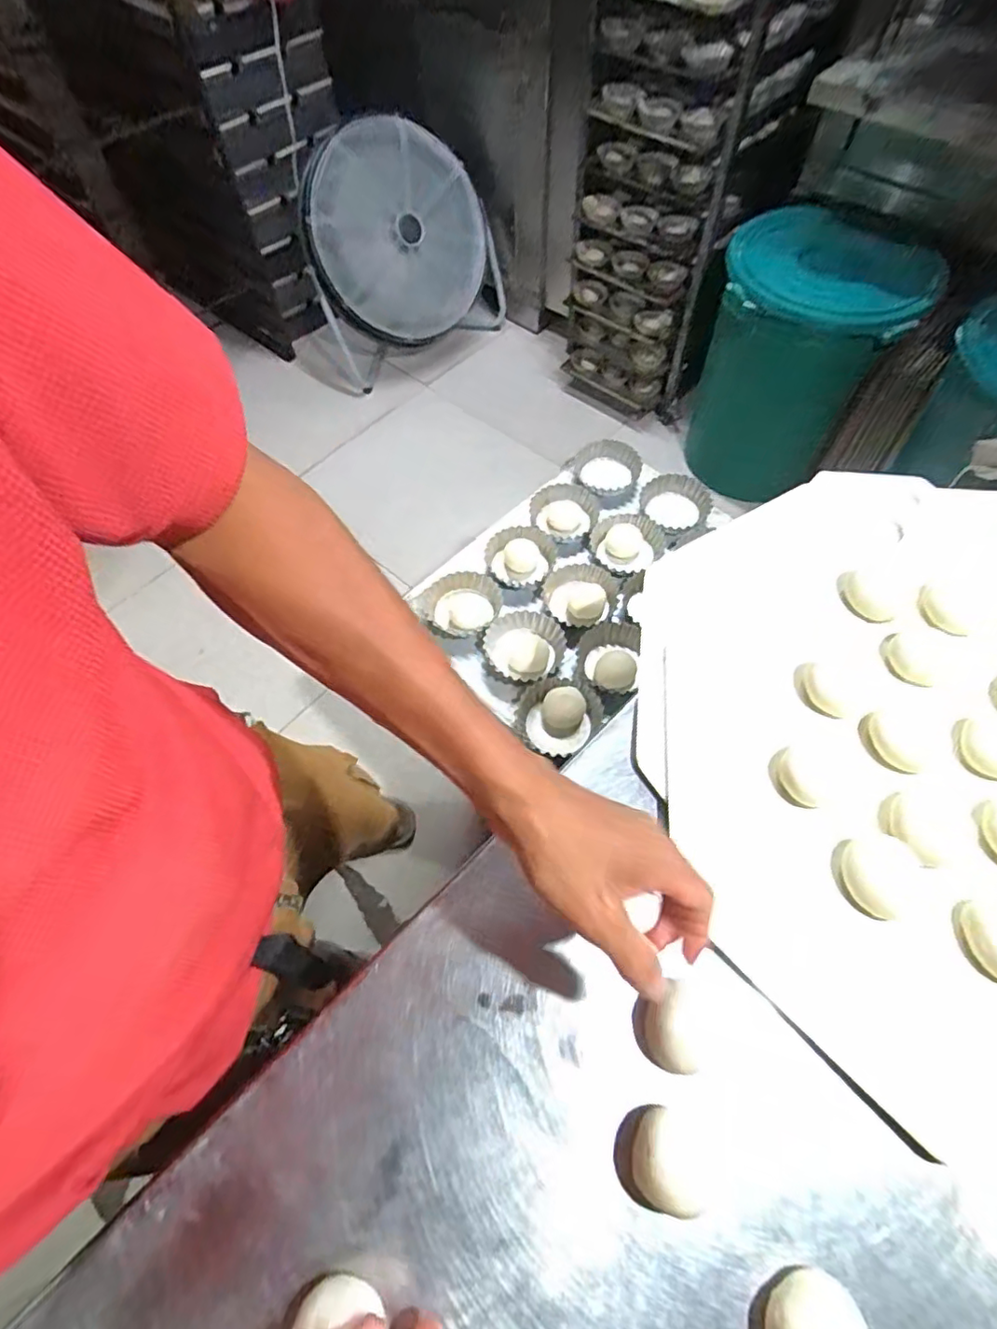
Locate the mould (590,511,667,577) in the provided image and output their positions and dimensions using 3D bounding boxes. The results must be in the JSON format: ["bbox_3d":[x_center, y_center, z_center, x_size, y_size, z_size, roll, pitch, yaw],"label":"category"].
[{"bbox_3d":[0.178,-0.162,0.812,0.097,0.030,0.111,7,62,4],"label":"mould"}]

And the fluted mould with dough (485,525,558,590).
[{"bbox_3d":[0.027,-0.145,0.805,0.088,0.030,0.096,0,62,0],"label":"fluted mould with dough"}]

